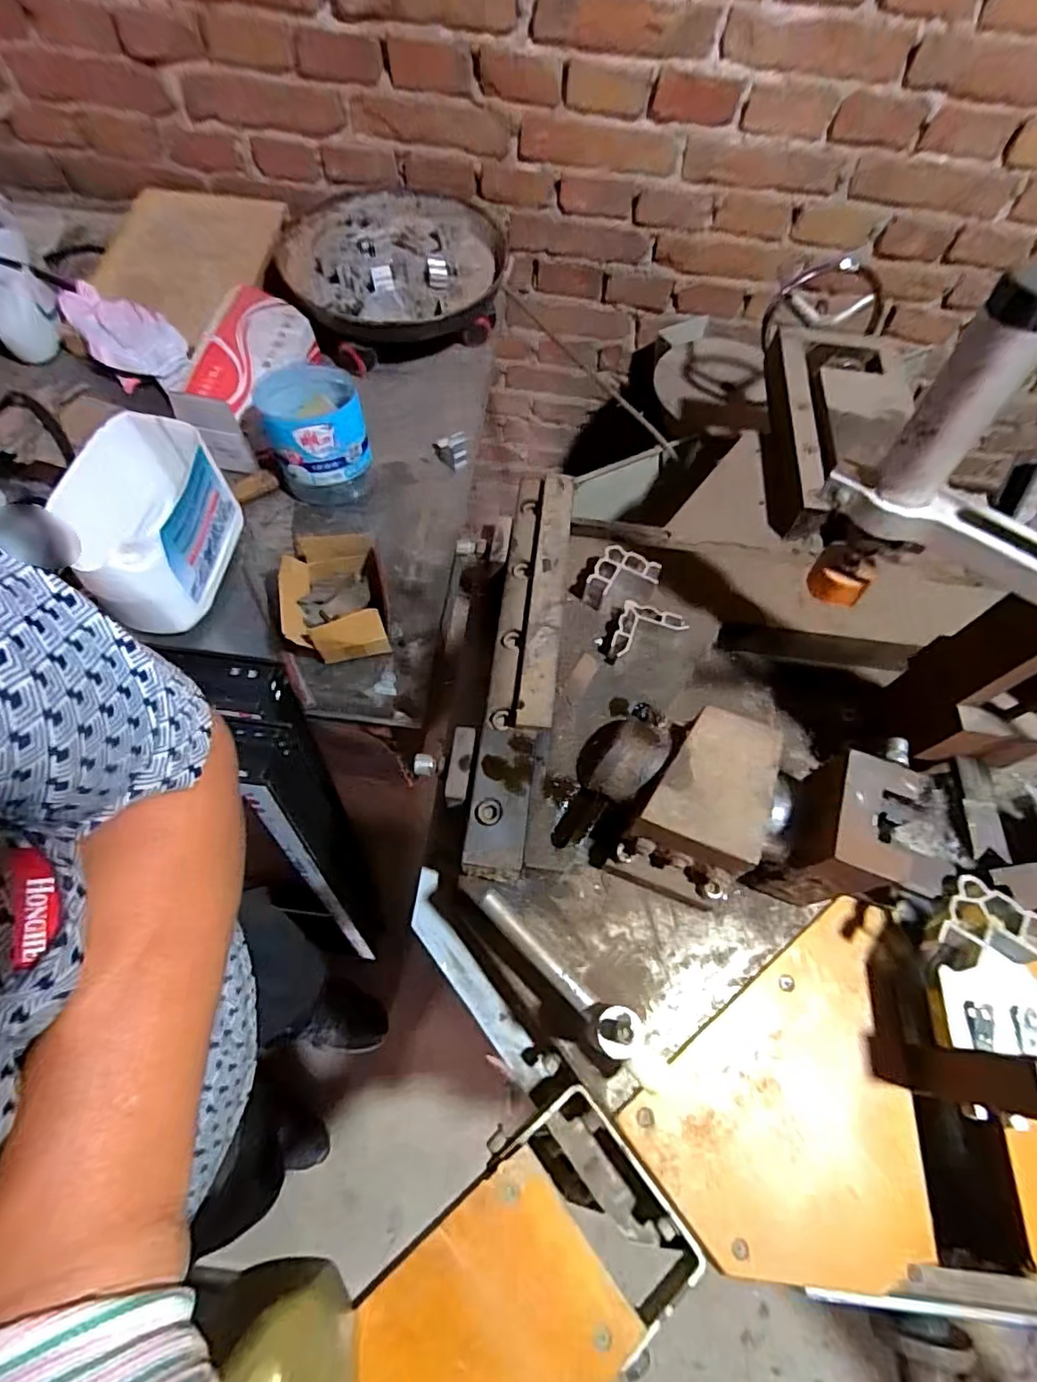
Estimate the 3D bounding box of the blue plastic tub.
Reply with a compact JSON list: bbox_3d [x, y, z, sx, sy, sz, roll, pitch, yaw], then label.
[{"bbox_3d":[-0.263,-0.334,0.776,0.120,0.149,0.134,-18,66,-11],"label":"blue plastic tub"}]

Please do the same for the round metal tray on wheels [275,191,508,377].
[{"bbox_3d":[-0.191,-0.643,0.913,0.338,0.084,0.308,-2,70,-2],"label":"round metal tray on wheels"}]

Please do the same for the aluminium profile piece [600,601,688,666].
[{"bbox_3d":[0.103,-0.059,0.524,0.072,0.022,0.048,-19,67,-12],"label":"aluminium profile piece"}]

